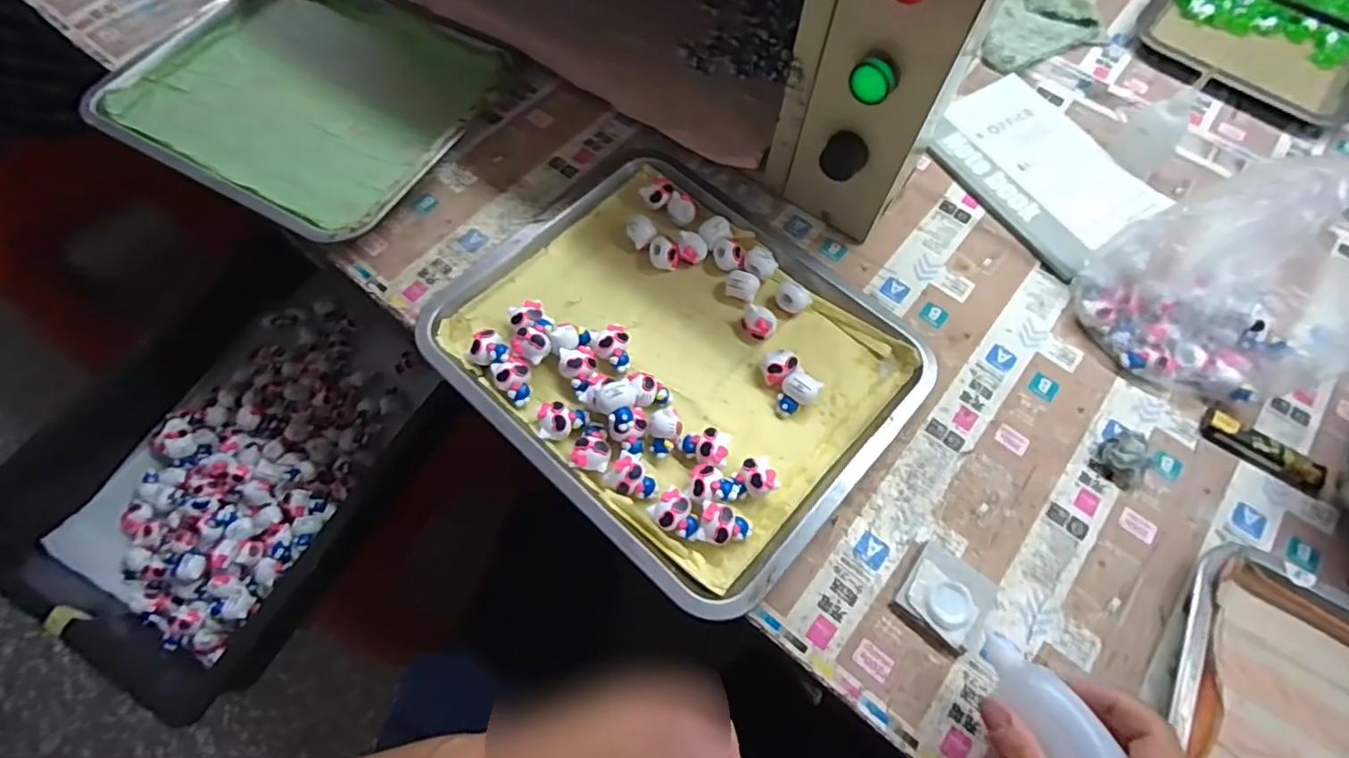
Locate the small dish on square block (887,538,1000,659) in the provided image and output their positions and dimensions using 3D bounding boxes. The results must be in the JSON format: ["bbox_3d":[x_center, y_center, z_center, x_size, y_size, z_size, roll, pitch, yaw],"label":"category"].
[{"bbox_3d":[0.172,0.138,0.388,0.051,0.017,0.050,35,69,14],"label":"small dish on square block"}]

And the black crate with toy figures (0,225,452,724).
[{"bbox_3d":[-0.435,0.078,0.621,0.316,0.098,0.406,27,67,11],"label":"black crate with toy figures"}]

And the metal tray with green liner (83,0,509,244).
[{"bbox_3d":[-0.330,-0.263,0.543,0.320,0.024,0.250,28,68,11],"label":"metal tray with green liner"}]

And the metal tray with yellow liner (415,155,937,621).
[{"bbox_3d":[0.005,-0.025,0.448,0.305,0.033,0.275,39,70,16],"label":"metal tray with yellow liner"}]

